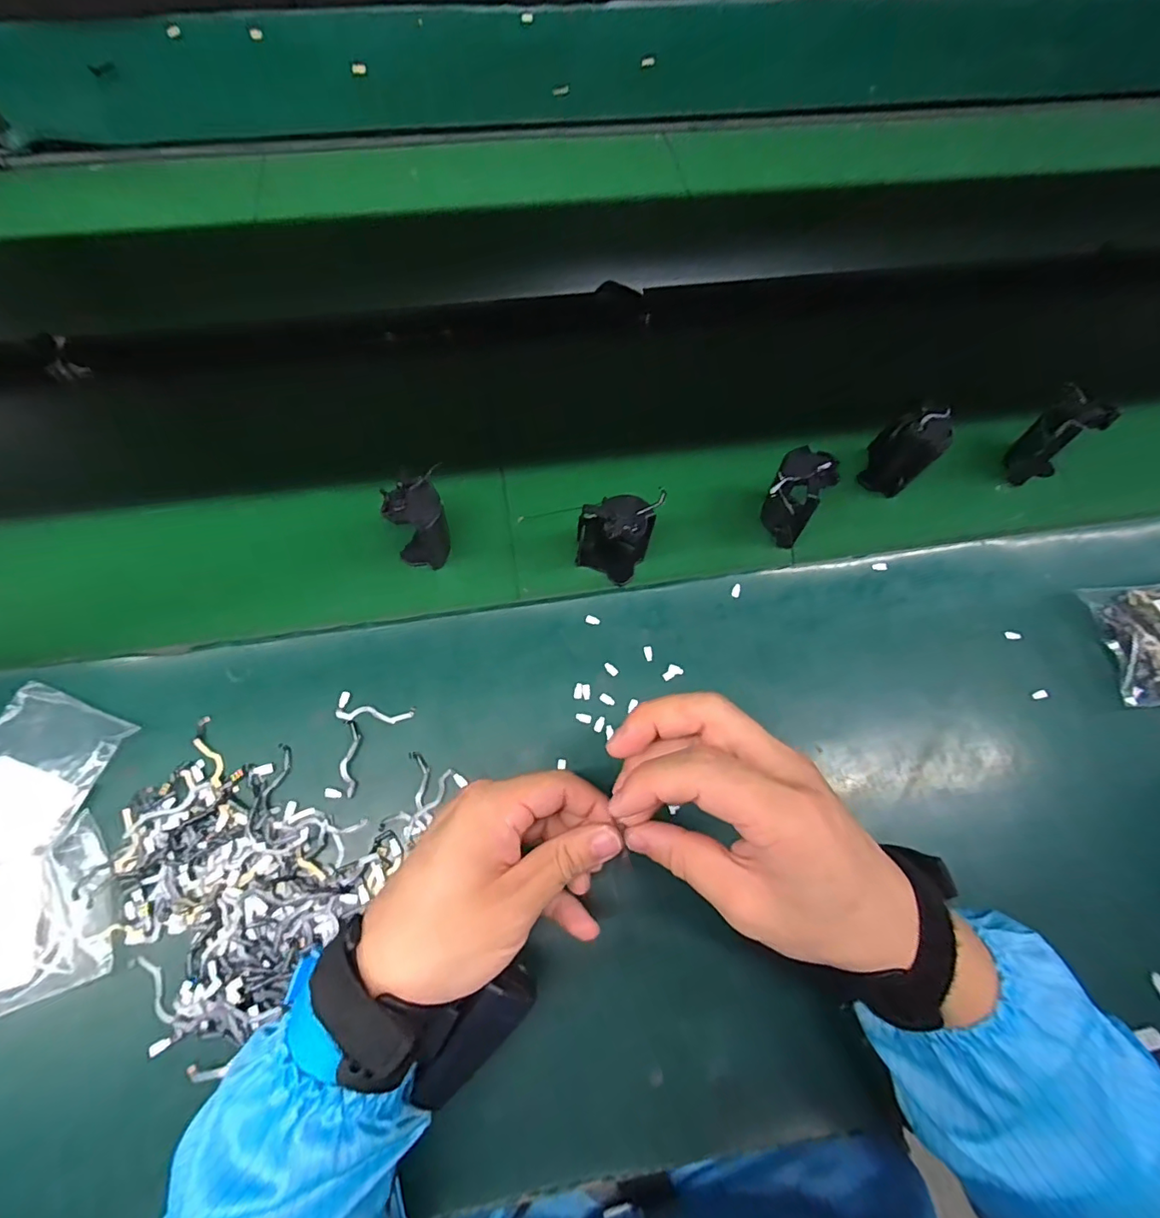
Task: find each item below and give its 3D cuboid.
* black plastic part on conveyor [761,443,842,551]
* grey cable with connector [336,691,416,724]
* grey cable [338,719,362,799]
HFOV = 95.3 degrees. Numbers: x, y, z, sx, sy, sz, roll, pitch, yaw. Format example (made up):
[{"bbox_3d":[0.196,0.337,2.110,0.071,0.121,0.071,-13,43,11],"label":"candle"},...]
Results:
[{"bbox_3d":[0.171,-0.091,0.421,0.040,0.060,0.052,30,71,11],"label":"black plastic part on conveyor"},{"bbox_3d":[-0.145,0.073,0.373,0.053,0.004,0.019,12,67,3],"label":"grey cable with connector"},{"bbox_3d":[-0.157,0.101,0.358,0.011,0.004,0.050,-2,67,-3],"label":"grey cable"}]

